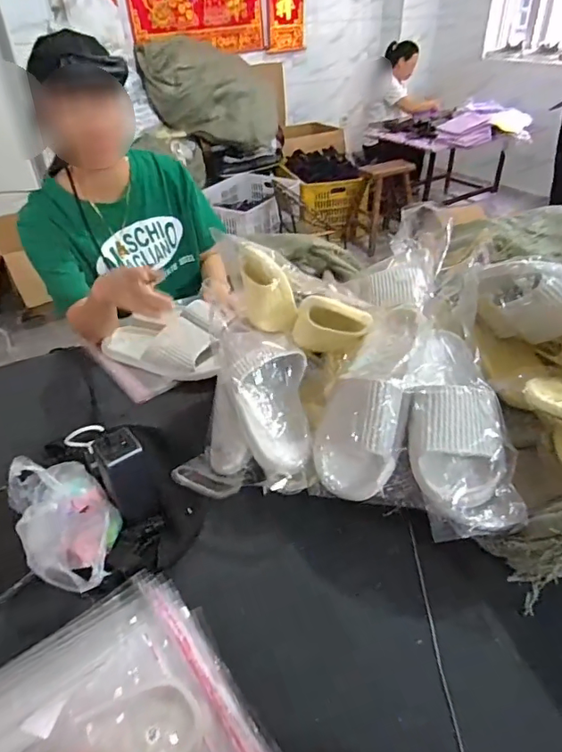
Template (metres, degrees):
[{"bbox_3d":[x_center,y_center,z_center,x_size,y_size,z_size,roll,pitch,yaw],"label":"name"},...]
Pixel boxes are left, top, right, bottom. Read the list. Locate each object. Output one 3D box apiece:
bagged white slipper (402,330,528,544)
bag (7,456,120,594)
[{"bbox_3d":[0.203,0.062,0.577,0.108,0.062,0.236,-3,68,-2],"label":"bagged white slipper"},{"bbox_3d":[-0.254,0.168,0.589,0.104,0.060,0.188,-23,42,-26],"label":"bag"}]

